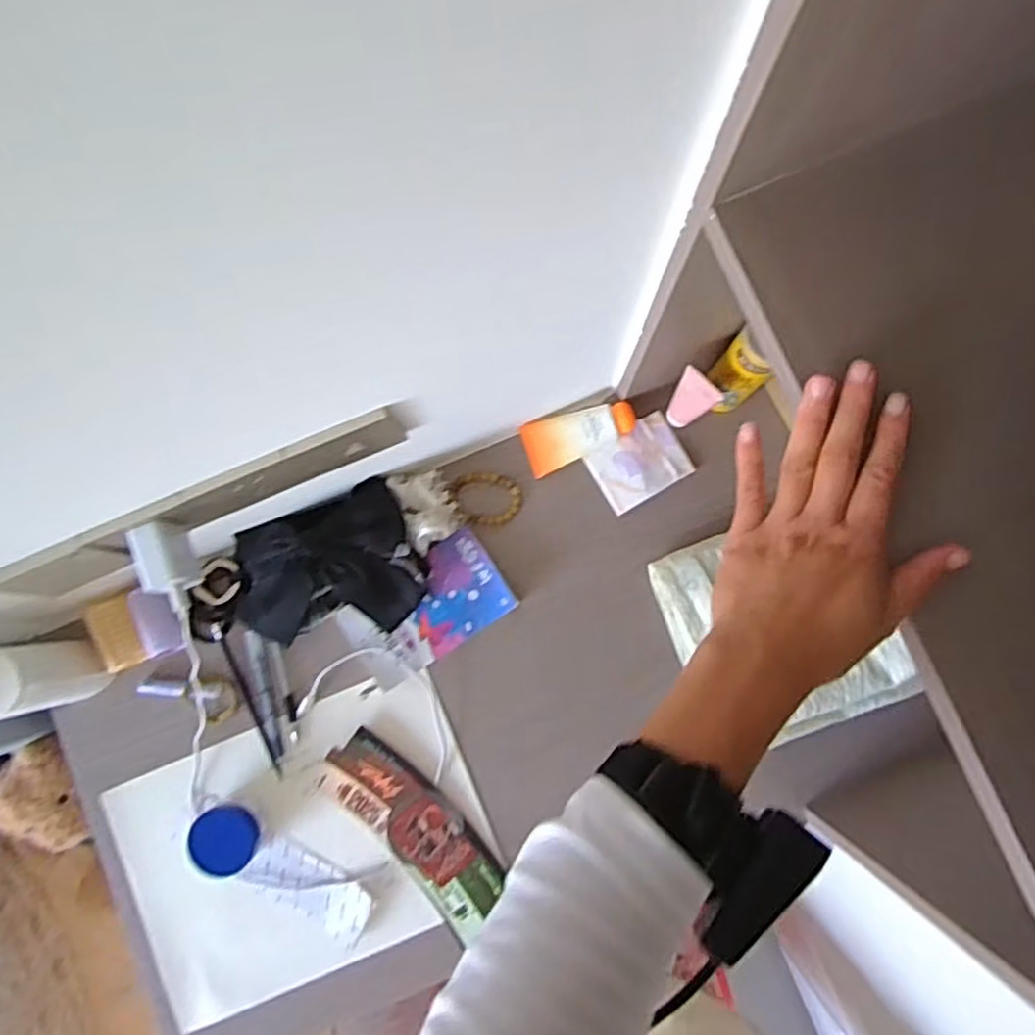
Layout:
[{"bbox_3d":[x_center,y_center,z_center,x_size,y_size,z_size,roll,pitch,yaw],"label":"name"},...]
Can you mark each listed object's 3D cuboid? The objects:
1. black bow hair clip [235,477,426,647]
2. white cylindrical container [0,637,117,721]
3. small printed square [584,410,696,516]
[{"bbox_3d":[-0.195,0.059,0.736,0.194,0.044,0.144,-23,84,-1],"label":"black bow hair clip"},{"bbox_3d":[-0.460,0.152,0.693,0.076,0.108,0.066,-7,84,0],"label":"white cylindrical container"},{"bbox_3d":[0.130,-0.058,0.776,0.096,0.012,0.076,-30,84,-2],"label":"small printed square"}]

